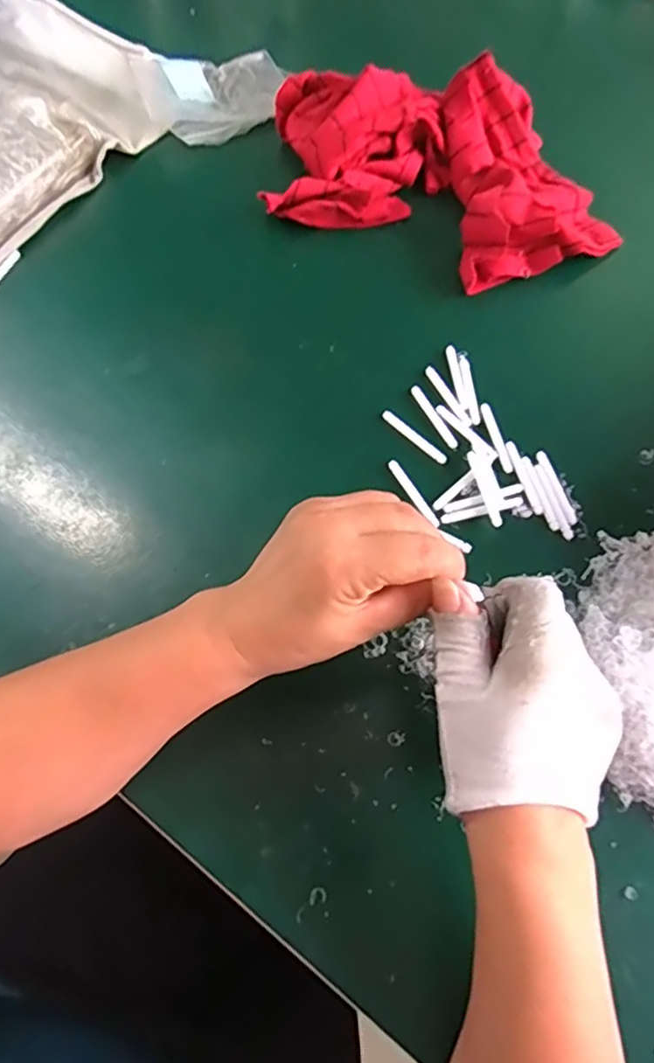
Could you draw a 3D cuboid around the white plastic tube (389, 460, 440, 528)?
[{"bbox_3d":[0.062,-0.028,0.437,0.008,0.004,0.058,-29,69,-11],"label":"white plastic tube"}]

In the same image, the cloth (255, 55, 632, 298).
[{"bbox_3d":[0.097,-0.312,0.533,0.307,0.050,0.207,7,67,4],"label":"cloth"}]

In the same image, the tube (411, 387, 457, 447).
[{"bbox_3d":[0.082,-0.087,0.462,0.008,0.004,0.059,-27,69,-10],"label":"tube"}]

